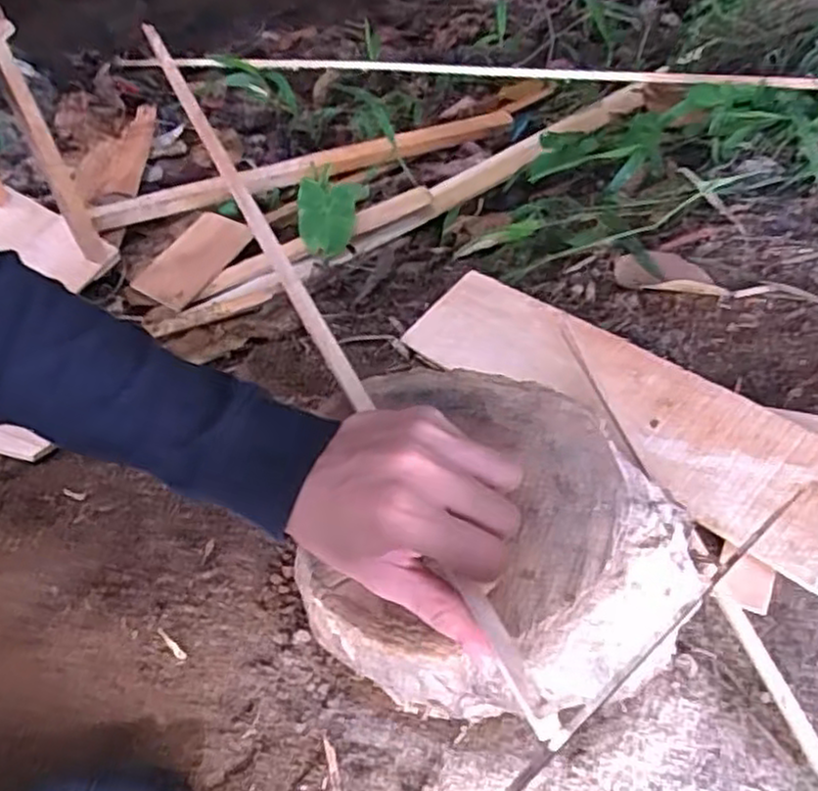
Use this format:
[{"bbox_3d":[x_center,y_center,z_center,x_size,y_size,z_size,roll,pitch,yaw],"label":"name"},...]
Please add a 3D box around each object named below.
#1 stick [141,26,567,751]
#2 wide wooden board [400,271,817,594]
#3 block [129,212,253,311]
[{"bbox_3d":[-0.091,-0.099,0.496,0.011,0.022,0.695,-23,53,-13],"label":"stick"},{"bbox_3d":[0.164,0.000,0.596,0.106,0.017,0.394,-46,53,-12],"label":"wide wooden board"},{"bbox_3d":[-0.288,-0.180,0.977,0.089,0.008,0.150,38,83,16],"label":"block"}]

